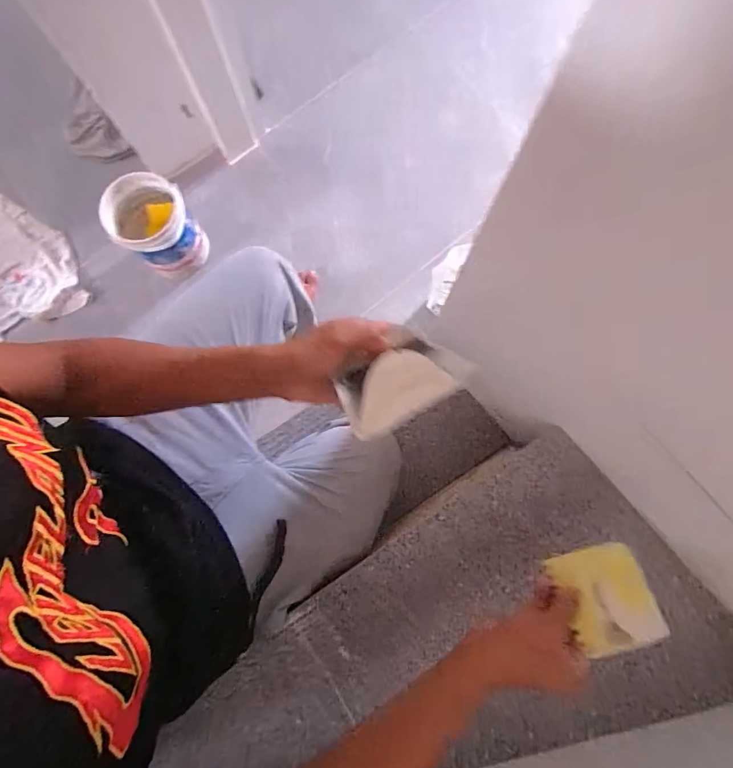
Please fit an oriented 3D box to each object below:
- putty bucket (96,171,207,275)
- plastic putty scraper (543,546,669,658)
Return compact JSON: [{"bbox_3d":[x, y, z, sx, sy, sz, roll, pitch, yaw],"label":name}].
[{"bbox_3d":[-0.511,-0.382,1.047,0.180,0.188,0.189,0,81,0],"label":"putty bucket"},{"bbox_3d":[0.222,0.196,0.392,0.075,0.004,0.086,-24,45,12],"label":"plastic putty scraper"}]

